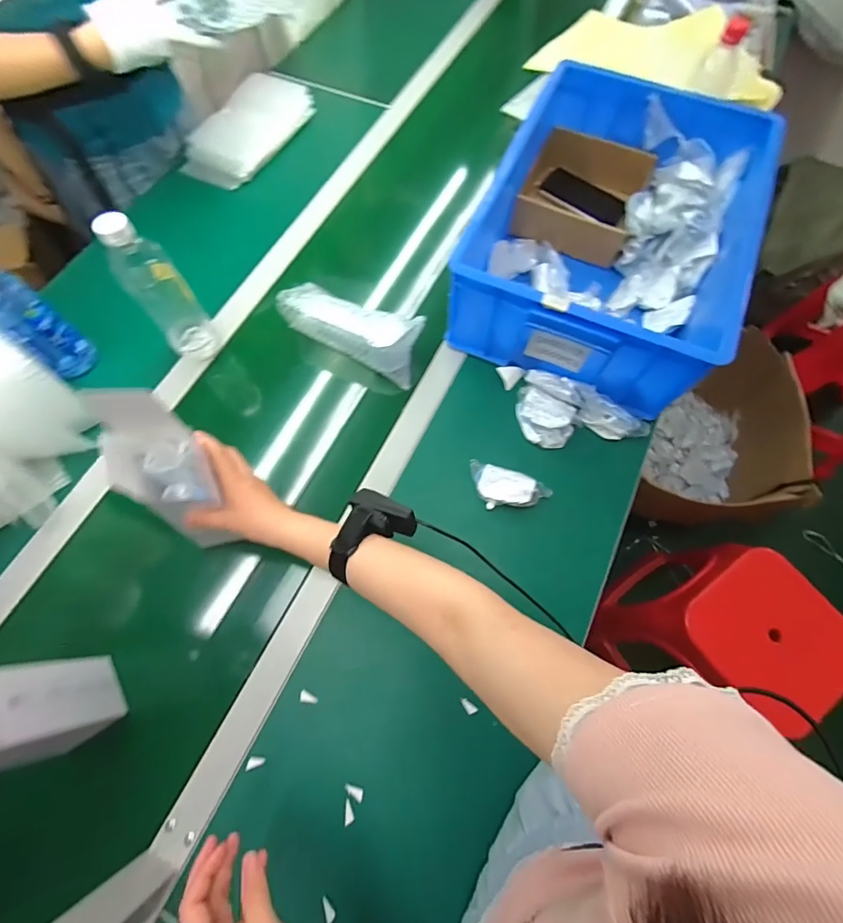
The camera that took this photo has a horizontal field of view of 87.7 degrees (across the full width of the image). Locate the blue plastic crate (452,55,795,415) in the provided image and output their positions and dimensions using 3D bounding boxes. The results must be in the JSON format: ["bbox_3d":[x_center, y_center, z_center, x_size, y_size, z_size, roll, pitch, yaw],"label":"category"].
[{"bbox_3d":[0.280,-0.332,0.652,0.347,0.160,0.441,22,72,8],"label":"blue plastic crate"}]

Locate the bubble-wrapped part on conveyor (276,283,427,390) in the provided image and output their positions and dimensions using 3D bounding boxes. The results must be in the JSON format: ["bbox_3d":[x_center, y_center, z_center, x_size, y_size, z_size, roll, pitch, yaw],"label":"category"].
[{"bbox_3d":[-0.101,-0.202,0.657,0.210,0.071,0.084,25,73,9],"label":"bubble-wrapped part on conveyor"}]

